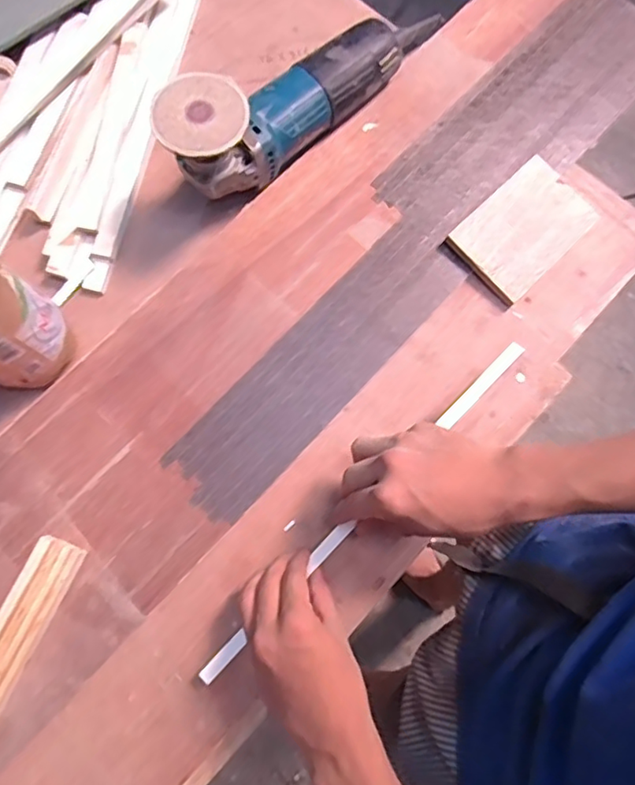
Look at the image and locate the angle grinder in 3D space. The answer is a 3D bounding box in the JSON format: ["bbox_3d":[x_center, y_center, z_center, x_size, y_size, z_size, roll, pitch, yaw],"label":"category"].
[{"bbox_3d":[-0.006,-0.290,0.521,0.310,0.111,0.074,-41,81,-8],"label":"angle grinder"}]

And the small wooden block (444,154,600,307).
[{"bbox_3d":[0.198,-0.157,0.543,0.124,0.017,0.087,-43,81,-10],"label":"small wooden block"}]

